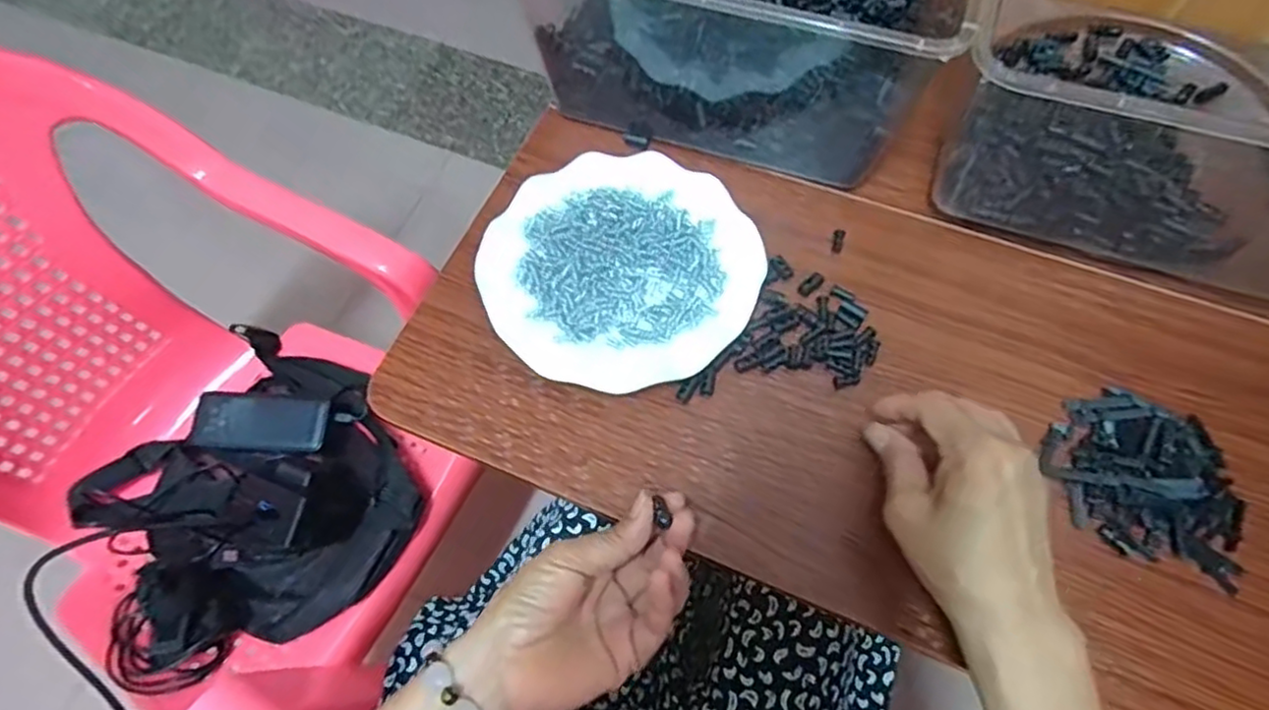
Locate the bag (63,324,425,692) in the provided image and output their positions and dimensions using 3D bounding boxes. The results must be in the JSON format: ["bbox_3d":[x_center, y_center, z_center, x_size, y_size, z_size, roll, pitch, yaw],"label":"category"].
[{"bbox_3d":[-0.370,0.120,0.614,0.273,0.090,0.306,-29,68,-12],"label":"bag"}]

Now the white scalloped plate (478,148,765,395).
[{"bbox_3d":[-0.008,-0.061,0.450,0.181,0.017,0.179,0,66,1],"label":"white scalloped plate"}]

